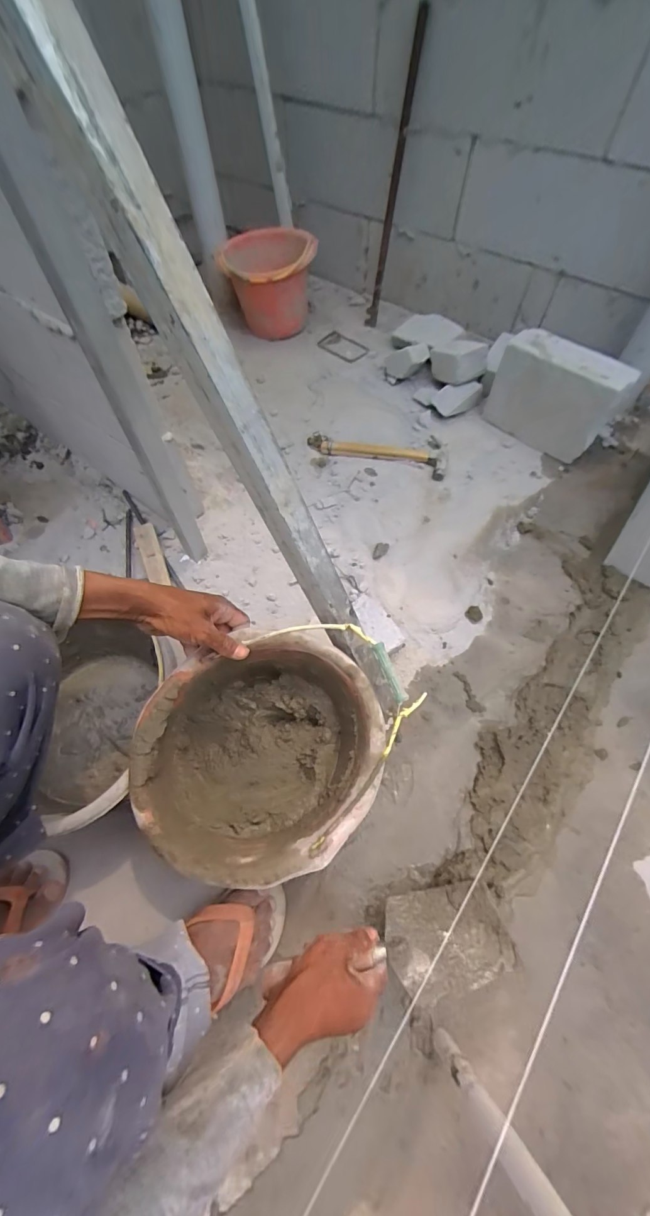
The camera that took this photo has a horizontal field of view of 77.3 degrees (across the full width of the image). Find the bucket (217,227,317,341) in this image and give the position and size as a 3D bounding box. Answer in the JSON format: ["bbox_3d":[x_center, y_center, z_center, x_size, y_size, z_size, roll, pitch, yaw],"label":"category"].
[{"bbox_3d":[-0.161,-0.934,1.205,0.258,0.235,0.259,-8,61,-5],"label":"bucket"}]

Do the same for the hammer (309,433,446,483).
[{"bbox_3d":[0.135,-0.413,1.026,0.342,0.027,0.139,14,61,7],"label":"hammer"}]

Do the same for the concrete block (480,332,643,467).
[{"bbox_3d":[0.534,-0.497,0.972,0.093,0.210,0.277,-36,67,-19],"label":"concrete block"}]

